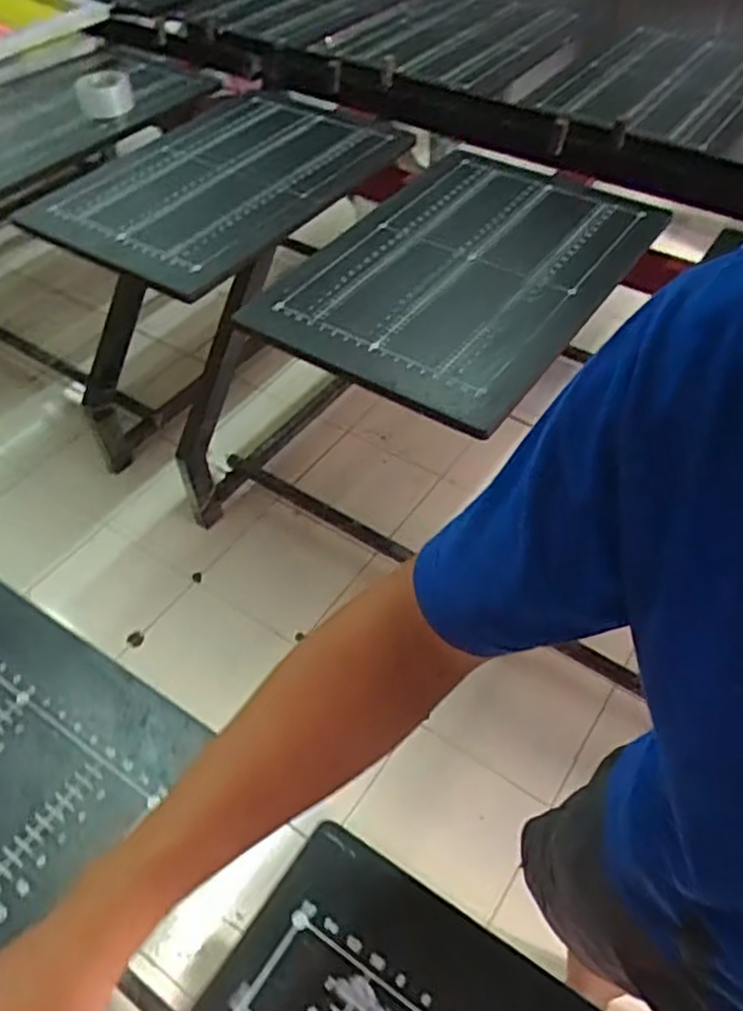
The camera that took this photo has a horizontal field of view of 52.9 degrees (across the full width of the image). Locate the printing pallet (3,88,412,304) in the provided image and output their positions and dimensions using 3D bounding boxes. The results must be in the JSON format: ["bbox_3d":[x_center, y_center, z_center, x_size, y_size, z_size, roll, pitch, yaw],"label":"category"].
[{"bbox_3d":[-0.276,-0.591,1.288,0.453,0.025,0.586,28,55,23],"label":"printing pallet"}]

